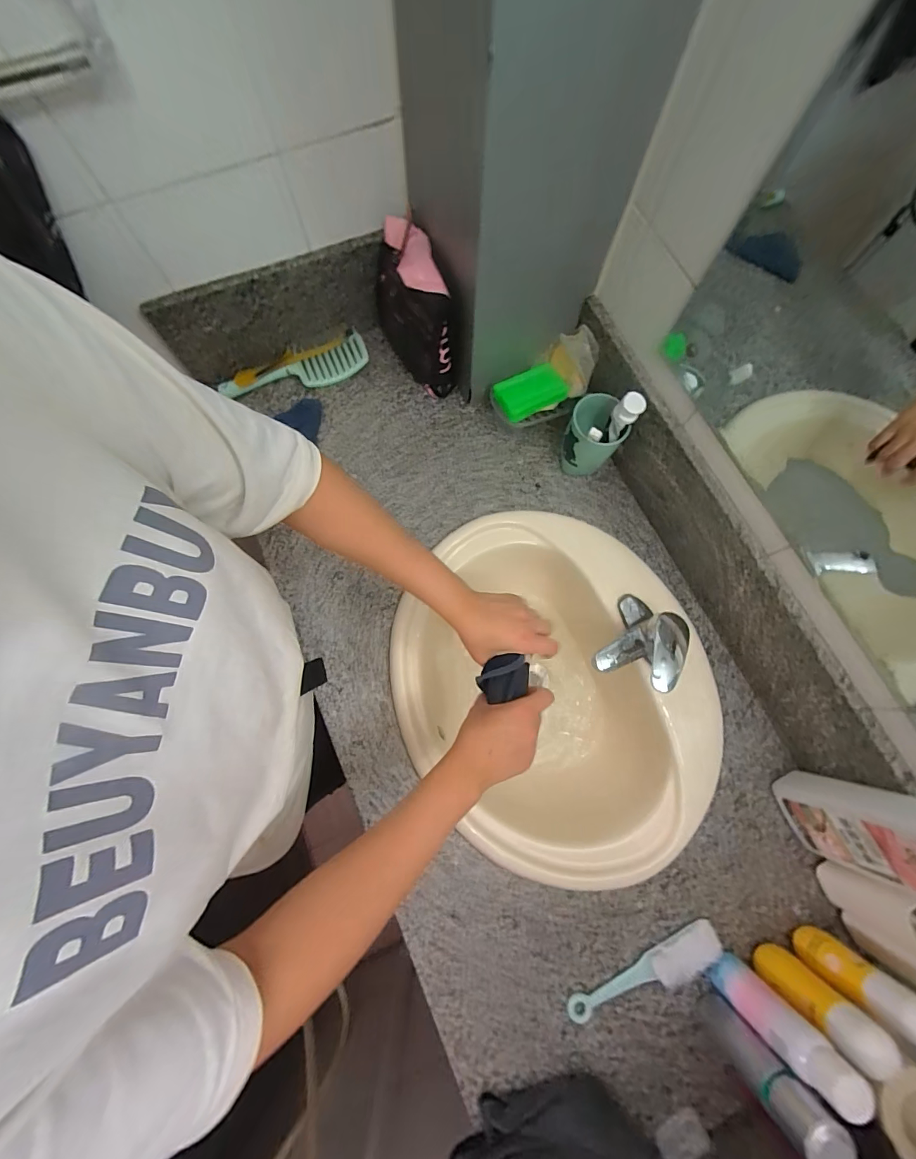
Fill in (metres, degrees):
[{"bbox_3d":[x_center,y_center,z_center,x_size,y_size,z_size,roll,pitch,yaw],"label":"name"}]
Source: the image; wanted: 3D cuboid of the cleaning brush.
[{"bbox_3d":[0.233,0.489,0.512,0.206,0.023,0.040,-22,77,-7],"label":"cleaning brush"}]

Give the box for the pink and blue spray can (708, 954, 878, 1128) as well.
[{"bbox_3d":[0.344,0.478,0.445,0.045,0.162,0.046,0,75,-1],"label":"pink and blue spray can"}]

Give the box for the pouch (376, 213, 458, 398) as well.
[{"bbox_3d":[-0.067,-0.423,0.655,0.069,0.201,0.179,-28,77,-8],"label":"pouch"}]

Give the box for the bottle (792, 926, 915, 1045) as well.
[{"bbox_3d":[0.445,0.448,0.469,0.046,0.147,0.047,30,77,7],"label":"bottle"}]

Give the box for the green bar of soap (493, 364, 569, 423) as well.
[{"bbox_3d":[0.119,-0.304,0.665,0.106,0.034,0.063,-22,78,-6],"label":"green bar of soap"}]

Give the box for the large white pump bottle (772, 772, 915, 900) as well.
[{"bbox_3d":[0.482,0.283,0.433,0.059,0.299,0.098,-30,78,-8],"label":"large white pump bottle"}]

